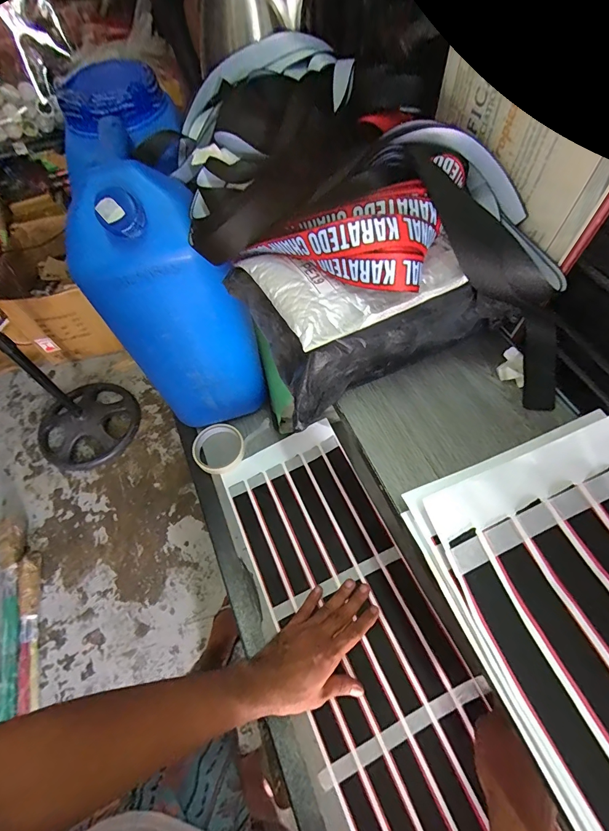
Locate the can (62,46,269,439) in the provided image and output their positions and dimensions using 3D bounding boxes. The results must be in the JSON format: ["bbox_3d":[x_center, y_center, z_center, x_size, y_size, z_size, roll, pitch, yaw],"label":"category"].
[{"bbox_3d":[-0.176,-0.193,0.562,0.161,0.415,0.252,-11,60,-4],"label":"can"}]

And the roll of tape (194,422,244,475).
[{"bbox_3d":[-0.151,0.058,0.671,0.086,0.021,0.089,-1,60,2],"label":"roll of tape"}]

